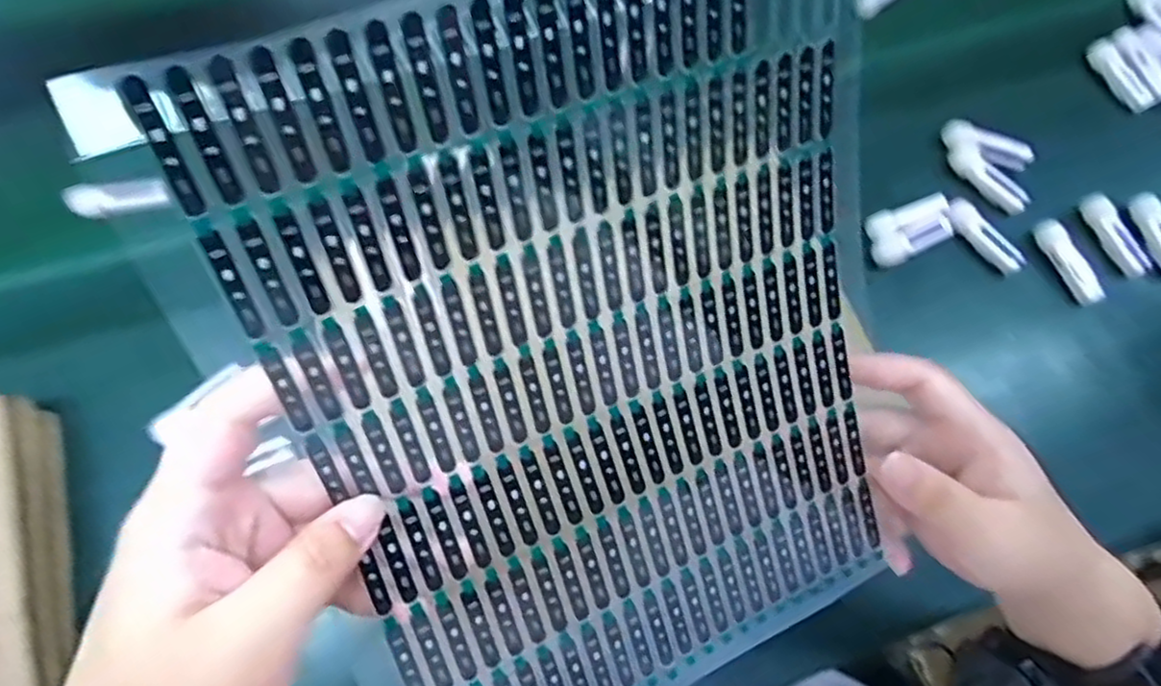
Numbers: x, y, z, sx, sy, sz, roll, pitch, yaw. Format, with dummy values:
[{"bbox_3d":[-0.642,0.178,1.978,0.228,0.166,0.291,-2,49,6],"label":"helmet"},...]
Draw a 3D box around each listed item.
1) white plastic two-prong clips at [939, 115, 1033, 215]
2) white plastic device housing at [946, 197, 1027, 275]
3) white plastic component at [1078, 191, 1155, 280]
[{"bbox_3d":[0.322,-0.144,0.546,0.080,0.022,0.046,32,70,9],"label":"white plastic two-prong clips"},{"bbox_3d":[0.306,-0.081,0.521,0.016,0.018,0.068,-39,75,-16],"label":"white plastic device housing"},{"bbox_3d":[0.413,-0.084,0.529,0.019,0.021,0.070,-31,87,-14],"label":"white plastic component"}]

